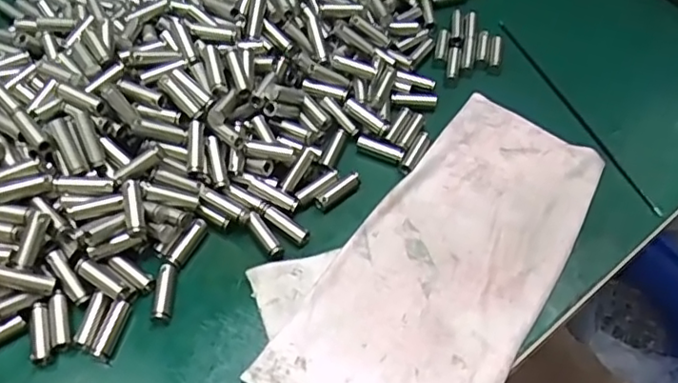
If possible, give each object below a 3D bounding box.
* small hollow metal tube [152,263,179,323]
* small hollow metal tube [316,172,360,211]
[{"bbox_3d":[-0.073,0.043,0.263,0.008,0.009,0.025,1,54,-4],"label":"small hollow metal tube"},{"bbox_3d":[0.000,0.000,0.297,0.024,0.008,0.006,-33,64,-25],"label":"small hollow metal tube"}]

